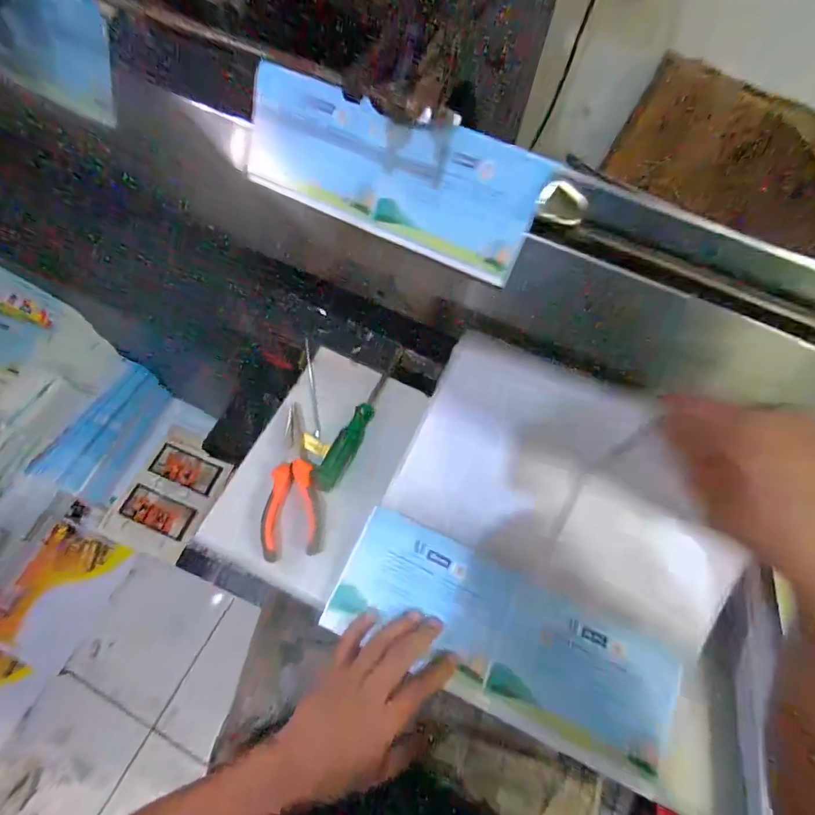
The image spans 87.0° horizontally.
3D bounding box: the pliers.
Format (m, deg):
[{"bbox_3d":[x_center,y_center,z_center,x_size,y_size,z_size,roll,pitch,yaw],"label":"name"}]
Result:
[{"bbox_3d":[-0.112,0.070,0.433,0.056,0.015,0.154,0,70,-1],"label":"pliers"}]

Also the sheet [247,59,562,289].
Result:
[{"bbox_3d":[-0.027,-0.240,0.441,0.319,0.116,0.018,26,33,11],"label":"sheet"}]

